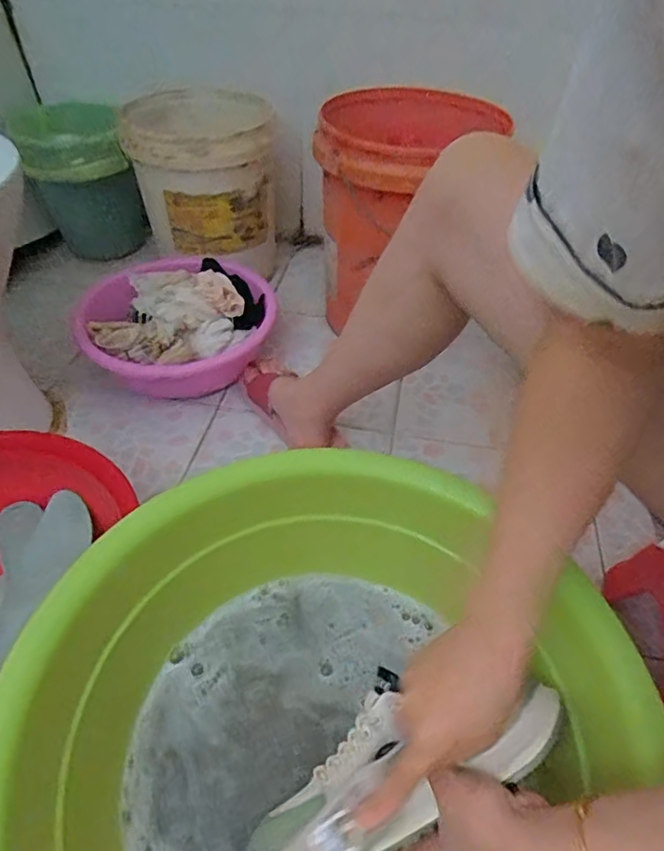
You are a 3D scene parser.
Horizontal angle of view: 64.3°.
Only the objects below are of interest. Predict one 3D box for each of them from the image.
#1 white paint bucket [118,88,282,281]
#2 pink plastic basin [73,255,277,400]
[{"bbox_3d":[-0.250,-0.481,1.040,0.276,0.288,0.250,-17,50,-18],"label":"white paint bucket"},{"bbox_3d":[-0.266,-0.184,0.944,0.294,0.121,0.292,1,46,-2],"label":"pink plastic basin"}]

